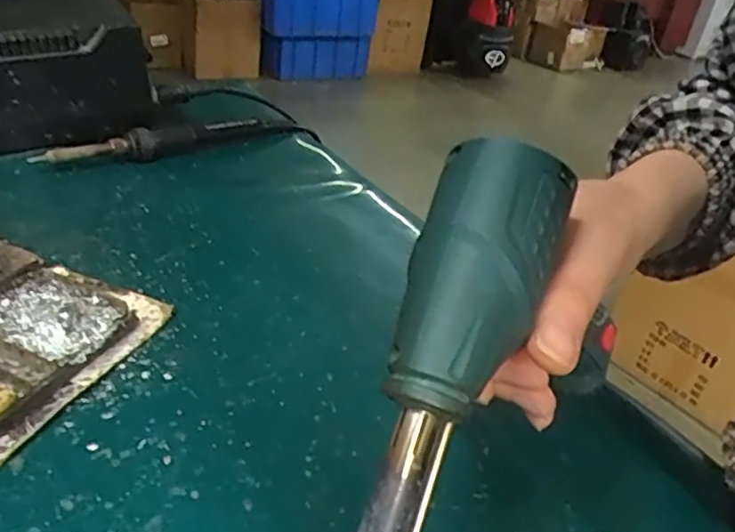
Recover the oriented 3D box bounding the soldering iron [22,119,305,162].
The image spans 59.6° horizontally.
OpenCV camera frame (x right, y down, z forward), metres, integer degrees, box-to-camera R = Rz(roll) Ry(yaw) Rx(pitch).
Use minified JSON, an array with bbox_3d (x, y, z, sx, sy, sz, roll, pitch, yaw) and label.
[{"bbox_3d":[-0.150,-0.101,0.520,0.219,0.023,0.020,-17,39,-37],"label":"soldering iron"}]

